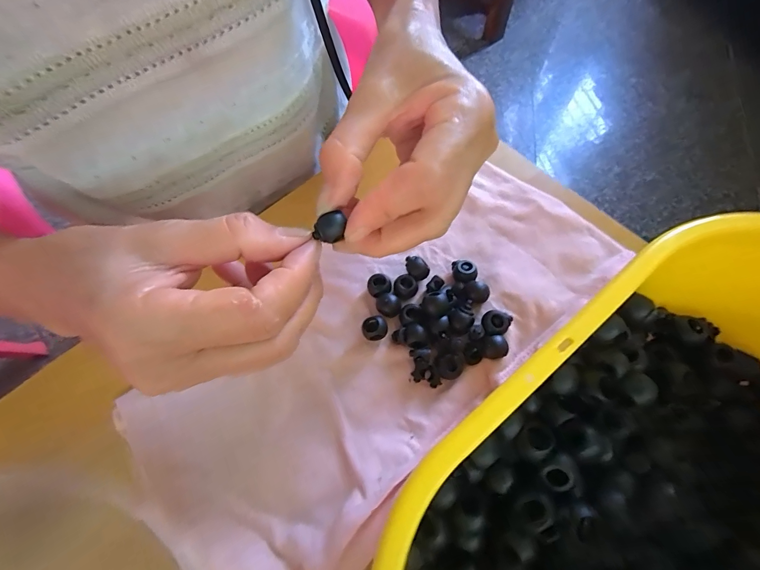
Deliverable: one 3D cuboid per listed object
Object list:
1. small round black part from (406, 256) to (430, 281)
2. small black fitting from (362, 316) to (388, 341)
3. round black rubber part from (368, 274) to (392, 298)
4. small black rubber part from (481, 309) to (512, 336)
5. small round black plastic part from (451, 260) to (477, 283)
[{"bbox_3d":[0.023,-0.010,0.233,0.012,0.013,0.015,-32,69,-11],"label":"small round black part"},{"bbox_3d":[-0.003,0.027,0.217,0.015,0.013,0.013,-14,67,-4],"label":"small black fitting"},{"bbox_3d":[0.000,0.001,0.229,0.014,0.011,0.012,-16,67,-5],"label":"round black rubber part"},{"bbox_3d":[0.068,0.023,0.211,0.017,0.011,0.014,10,68,6],"label":"small black rubber part"},{"bbox_3d":[0.054,-0.008,0.232,0.013,0.011,0.017,-17,67,-5],"label":"small round black plastic part"}]

